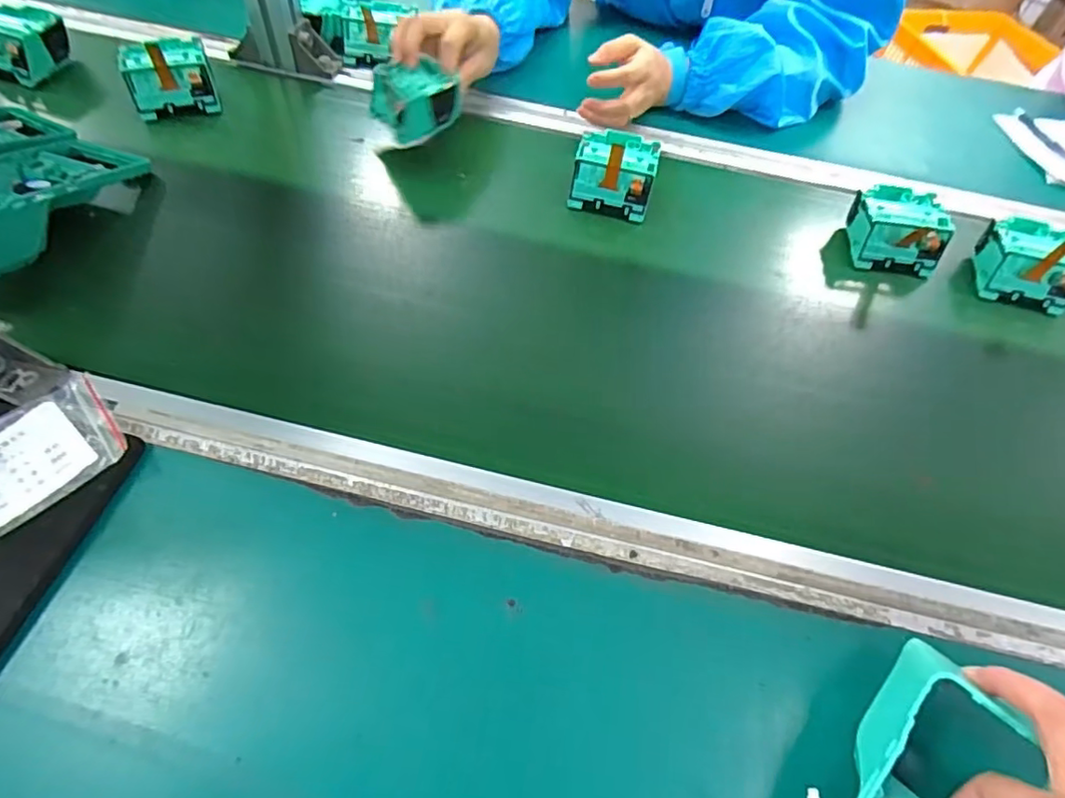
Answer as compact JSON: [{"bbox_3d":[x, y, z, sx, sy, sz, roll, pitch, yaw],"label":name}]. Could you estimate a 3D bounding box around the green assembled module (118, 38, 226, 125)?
[{"bbox_3d":[-0.362,-0.321,0.568,0.075,0.062,0.060,-18,59,-17],"label":"green assembled module"}]

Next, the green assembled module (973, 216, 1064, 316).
[{"bbox_3d":[0.449,-0.122,0.515,0.083,0.043,0.076,17,55,6],"label":"green assembled module"}]

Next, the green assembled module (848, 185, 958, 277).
[{"bbox_3d":[0.335,-0.157,0.526,0.073,0.052,0.077,7,55,0],"label":"green assembled module"}]

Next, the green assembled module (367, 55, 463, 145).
[{"bbox_3d":[-0.110,-0.284,0.536,0.066,0.045,0.075,-25,61,-21],"label":"green assembled module"}]

